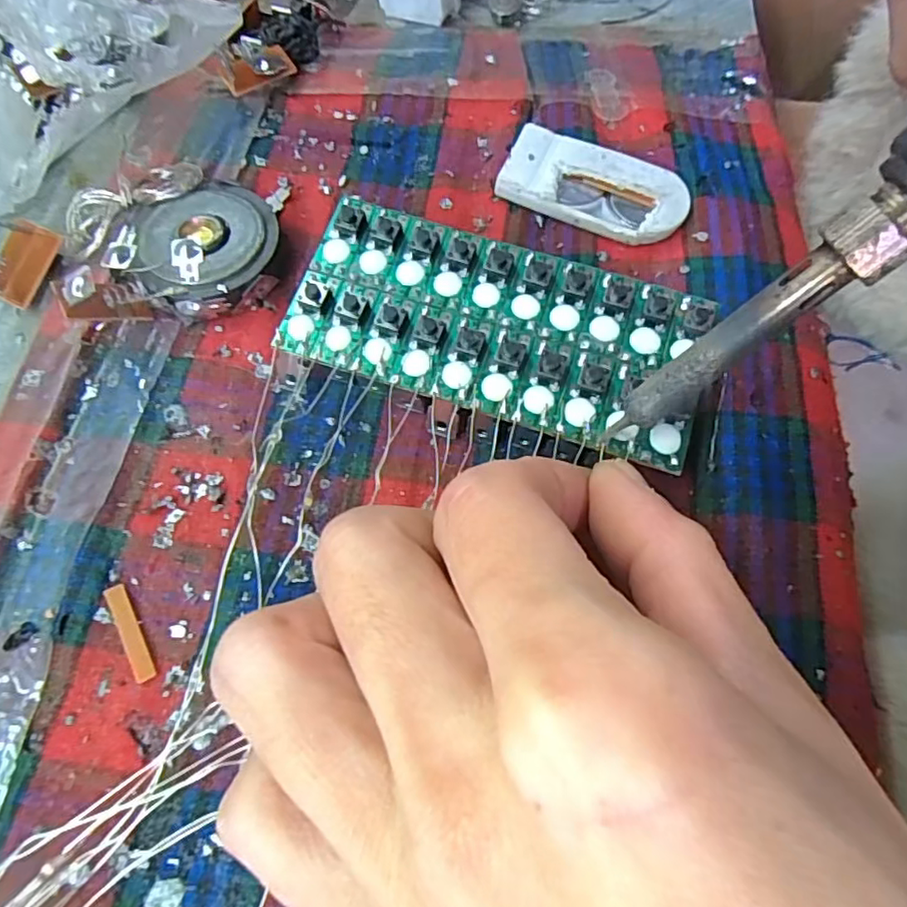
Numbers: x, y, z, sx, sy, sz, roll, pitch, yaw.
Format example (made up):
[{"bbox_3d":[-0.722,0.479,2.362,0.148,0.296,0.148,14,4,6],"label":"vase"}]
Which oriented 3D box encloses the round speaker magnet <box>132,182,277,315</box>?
[{"bbox_3d":[-0.062,-0.052,0.162,0.034,0.011,0.040,-17,68,-8],"label":"round speaker magnet"}]

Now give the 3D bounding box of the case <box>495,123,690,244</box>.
[{"bbox_3d":[0.039,-0.074,0.172,0.050,0.008,0.024,19,68,7],"label":"case"}]

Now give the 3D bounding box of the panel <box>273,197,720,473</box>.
[{"bbox_3d":[0.010,-0.031,0.142,0.092,0.007,0.044,18,68,6],"label":"panel"}]

